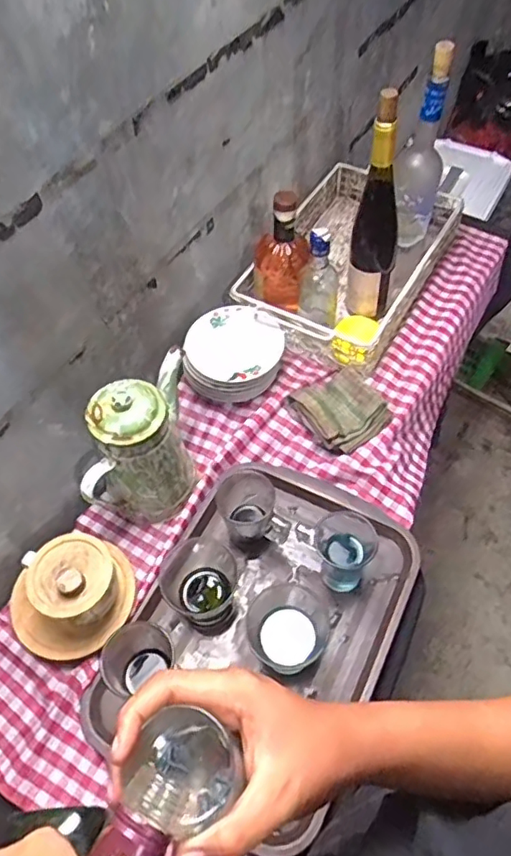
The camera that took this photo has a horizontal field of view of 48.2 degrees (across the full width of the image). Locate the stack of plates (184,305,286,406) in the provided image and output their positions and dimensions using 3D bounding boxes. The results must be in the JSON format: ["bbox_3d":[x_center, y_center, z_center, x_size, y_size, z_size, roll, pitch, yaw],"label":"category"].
[{"bbox_3d":[-0.031,-0.110,0.899,0.144,0.076,0.145,2,56,4],"label":"stack of plates"}]

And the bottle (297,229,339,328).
[{"bbox_3d":[0.096,-0.222,0.859,0.061,0.159,0.049,2,56,4],"label":"bottle"}]

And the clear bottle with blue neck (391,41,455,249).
[{"bbox_3d":[0.242,-0.393,0.837,0.066,0.288,0.061,11,57,10],"label":"clear bottle with blue neck"}]

